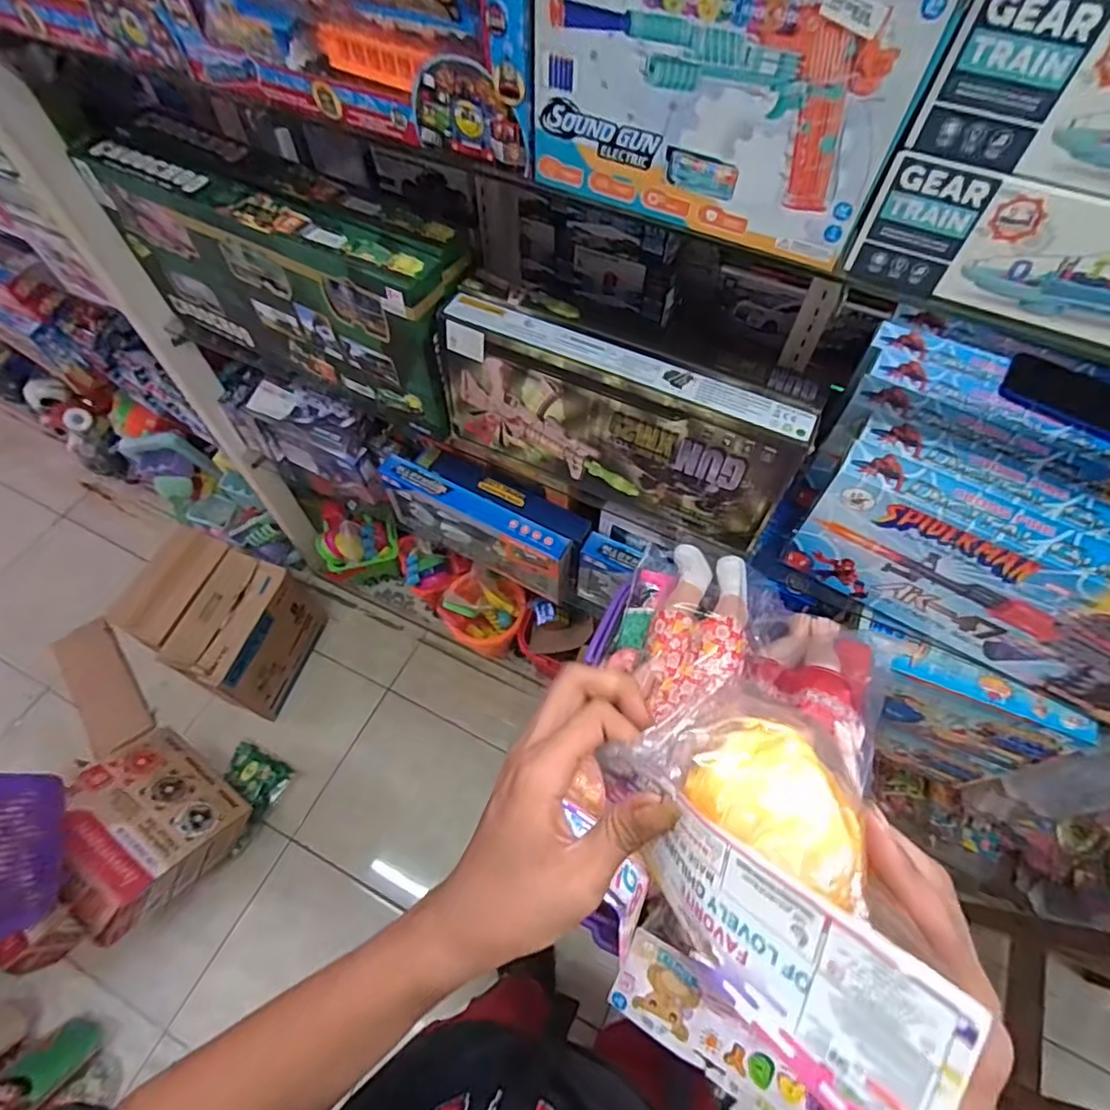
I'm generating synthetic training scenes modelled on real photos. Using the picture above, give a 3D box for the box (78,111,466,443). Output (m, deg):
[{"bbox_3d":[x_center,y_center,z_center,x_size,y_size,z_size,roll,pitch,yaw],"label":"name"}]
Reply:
[{"bbox_3d":[-0.344,-0.363,0.827,0.494,0.278,0.123,25,64,13],"label":"box"}]

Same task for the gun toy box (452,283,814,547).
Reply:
[{"bbox_3d":[0.066,-0.155,0.737,0.423,0.200,0.071,24,63,12],"label":"gun toy box"}]

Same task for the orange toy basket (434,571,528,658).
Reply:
[{"bbox_3d":[-0.161,0.129,1.371,0.179,0.135,0.155,9,61,4],"label":"orange toy basket"}]

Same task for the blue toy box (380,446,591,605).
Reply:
[{"bbox_3d":[-0.117,-0.053,1.051,0.351,0.187,0.099,25,63,12],"label":"blue toy box"}]

